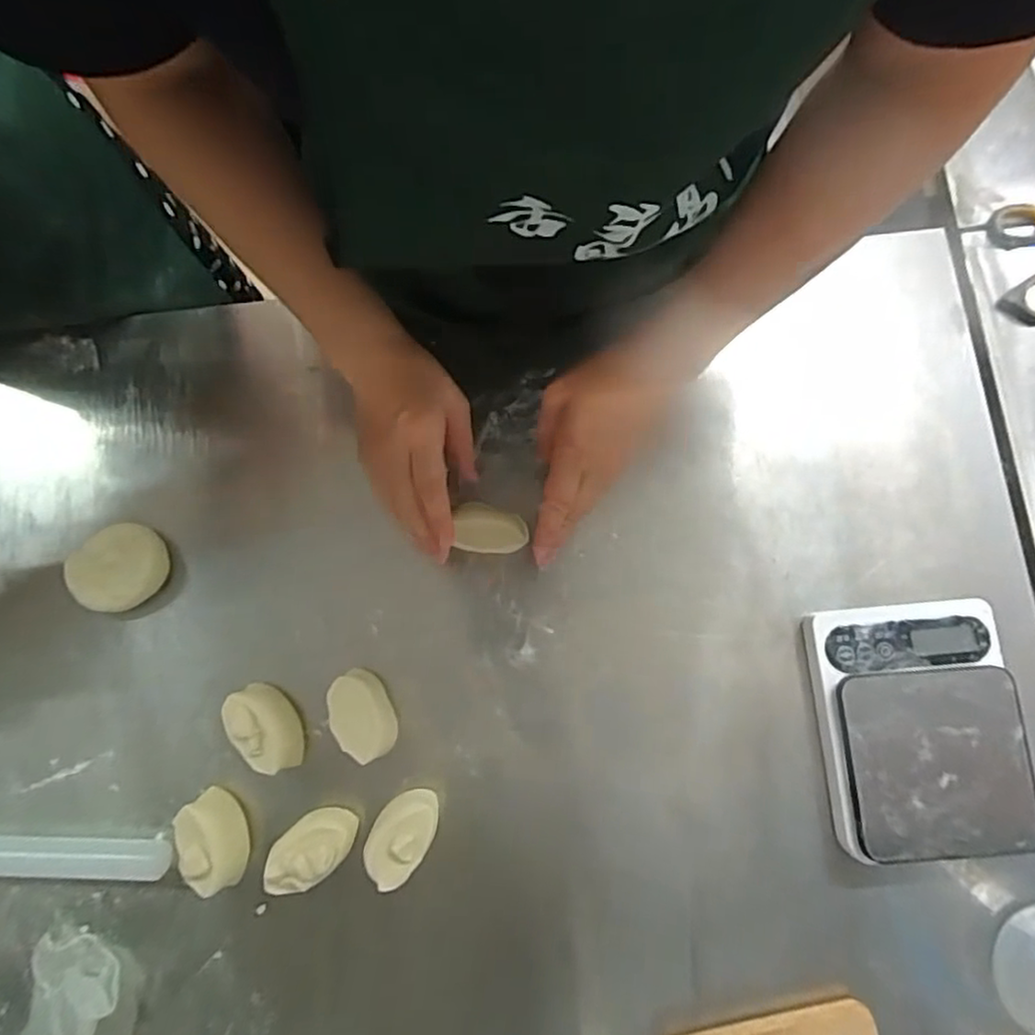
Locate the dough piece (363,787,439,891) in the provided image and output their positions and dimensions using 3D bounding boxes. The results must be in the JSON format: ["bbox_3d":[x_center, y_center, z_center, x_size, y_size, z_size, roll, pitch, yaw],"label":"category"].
[{"bbox_3d":[-0.082,0.227,0.467,0.040,0.037,0.062,31,82,6],"label":"dough piece"}]

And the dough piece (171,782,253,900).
[{"bbox_3d":[-0.217,0.232,0.467,0.037,0.039,0.064,-16,80,-2],"label":"dough piece"}]

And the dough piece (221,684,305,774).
[{"bbox_3d":[-0.187,0.156,0.481,0.041,0.042,0.070,-45,82,-6],"label":"dough piece"}]

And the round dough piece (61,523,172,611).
[{"bbox_3d":[-0.317,0.039,0.514,0.076,0.019,0.065,-17,80,-2],"label":"round dough piece"}]

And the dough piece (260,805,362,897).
[{"bbox_3d":[-0.148,0.236,0.461,0.064,0.035,0.040,-40,82,-6],"label":"dough piece"}]

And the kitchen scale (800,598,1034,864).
[{"bbox_3d":[0.291,0.148,0.469,0.138,0.039,0.171,-6,80,0],"label":"kitchen scale"}]

